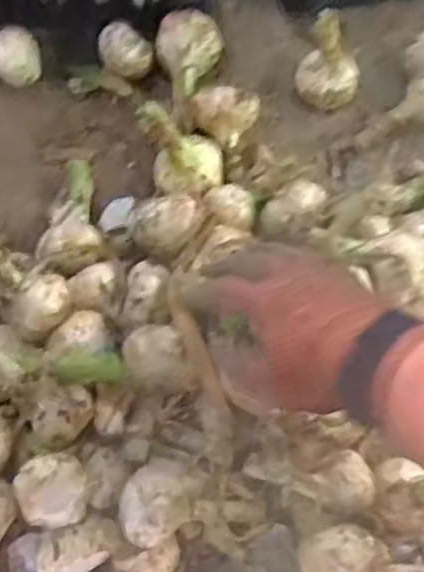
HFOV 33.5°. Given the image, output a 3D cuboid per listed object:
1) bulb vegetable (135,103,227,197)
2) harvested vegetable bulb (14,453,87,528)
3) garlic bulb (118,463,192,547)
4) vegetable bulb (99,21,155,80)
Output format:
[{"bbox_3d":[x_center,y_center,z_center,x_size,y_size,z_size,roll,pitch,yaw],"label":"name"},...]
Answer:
[{"bbox_3d":[-0.019,-0.112,0.580,0.060,0.073,0.066,1,68,-2],"label":"bulb vegetable"},{"bbox_3d":[-0.108,0.138,0.472,0.045,0.033,0.044,-3,68,-4],"label":"harvested vegetable bulb"},{"bbox_3d":[-0.039,0.147,0.477,0.048,0.035,0.050,1,68,-2],"label":"garlic bulb"},{"bbox_3d":[-0.079,-0.217,0.653,0.046,0.036,0.034,42,72,13],"label":"vegetable bulb"}]

